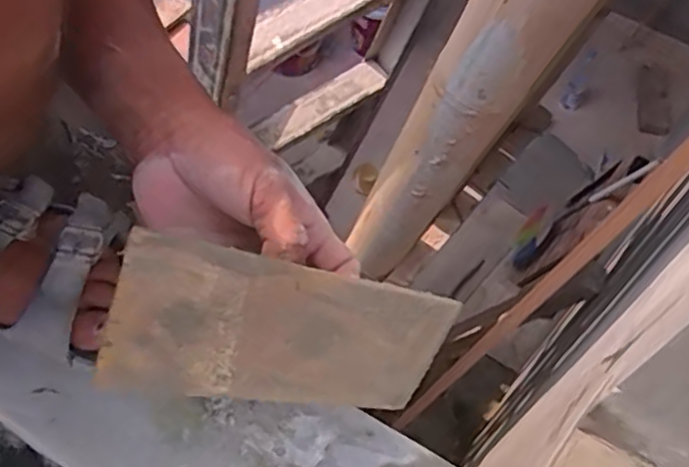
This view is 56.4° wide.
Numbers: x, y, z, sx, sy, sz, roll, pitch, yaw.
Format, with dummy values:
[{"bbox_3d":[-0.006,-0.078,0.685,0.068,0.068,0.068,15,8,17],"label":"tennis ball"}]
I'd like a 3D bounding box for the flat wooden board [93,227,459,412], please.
[{"bbox_3d":[-0.029,0.050,0.308,0.158,0.078,0.004,12,26,-21],"label":"flat wooden board"}]

